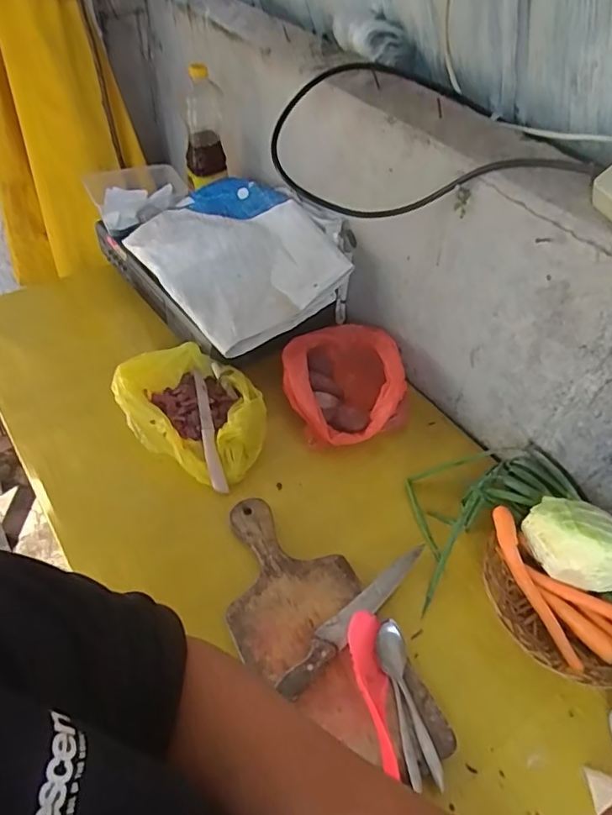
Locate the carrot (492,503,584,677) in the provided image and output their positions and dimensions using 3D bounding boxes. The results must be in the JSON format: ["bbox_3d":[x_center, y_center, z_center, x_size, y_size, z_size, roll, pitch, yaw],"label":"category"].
[{"bbox_3d":[0.286,0.227,0.694,0.027,0.030,0.203,-17,71,-17],"label":"carrot"}]

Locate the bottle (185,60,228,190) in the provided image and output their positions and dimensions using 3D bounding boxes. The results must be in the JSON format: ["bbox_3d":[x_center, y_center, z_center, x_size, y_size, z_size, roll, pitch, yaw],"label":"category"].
[{"bbox_3d":[-0.188,-0.506,1.001,0.072,0.195,0.067,-9,51,-10],"label":"bottle"}]

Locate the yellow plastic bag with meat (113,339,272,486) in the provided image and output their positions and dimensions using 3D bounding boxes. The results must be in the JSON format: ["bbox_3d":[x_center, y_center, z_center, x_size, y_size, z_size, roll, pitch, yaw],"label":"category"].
[{"bbox_3d":[-0.175,0.003,0.836,0.243,0.064,0.174,24,53,17],"label":"yellow plastic bag with meat"}]

